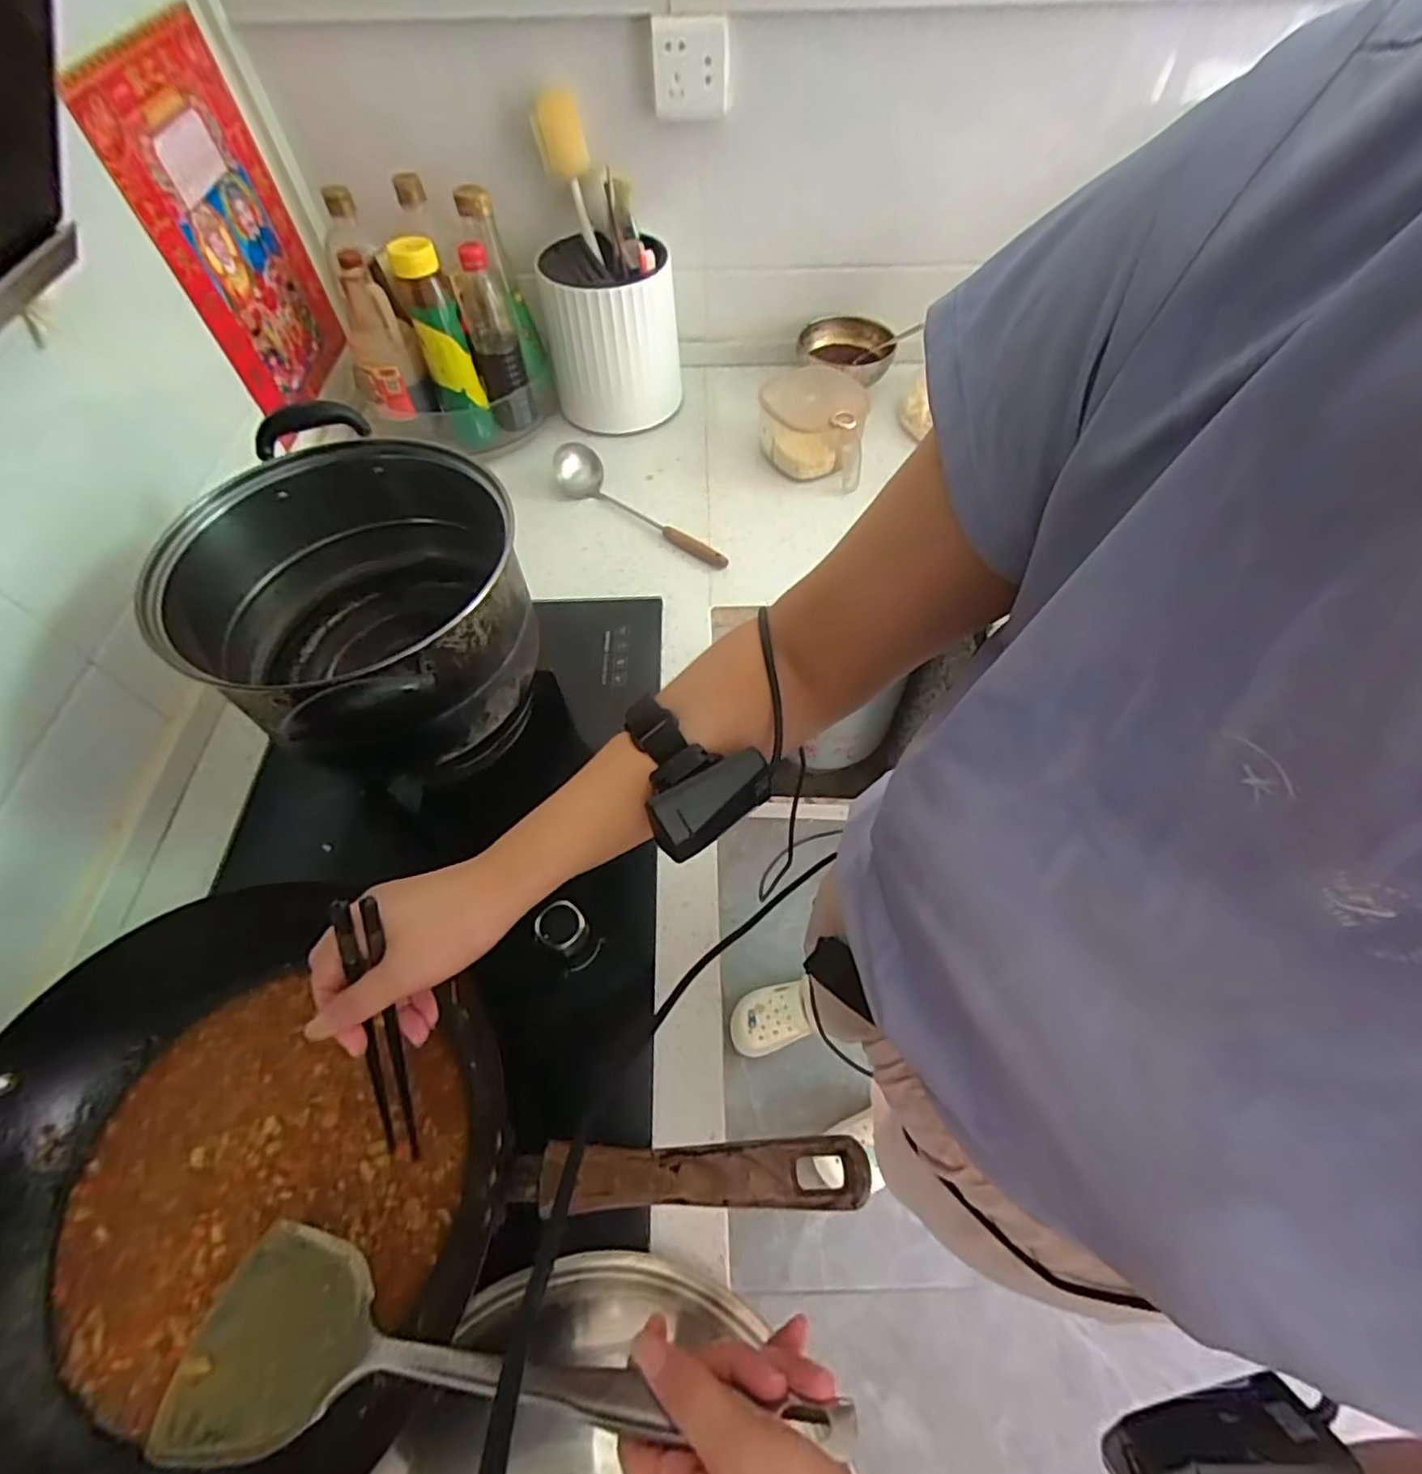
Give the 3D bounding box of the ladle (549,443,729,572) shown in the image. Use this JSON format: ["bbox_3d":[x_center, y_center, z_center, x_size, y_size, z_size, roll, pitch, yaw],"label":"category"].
[{"bbox_3d":[-0.092,-0.319,0.873,0.282,0.063,0.063,30,63,18],"label":"ladle"}]

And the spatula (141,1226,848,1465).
[{"bbox_3d":[-0.107,0.278,0.290,0.323,0.038,0.080,-12,56,16],"label":"spatula"}]

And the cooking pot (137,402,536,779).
[{"bbox_3d":[-0.300,-0.130,0.592,0.287,0.179,0.308,0,58,1],"label":"cooking pot"}]

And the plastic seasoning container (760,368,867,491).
[{"bbox_3d":[0.148,-0.448,0.918,0.146,0.114,0.120,11,59,8],"label":"plastic seasoning container"}]

